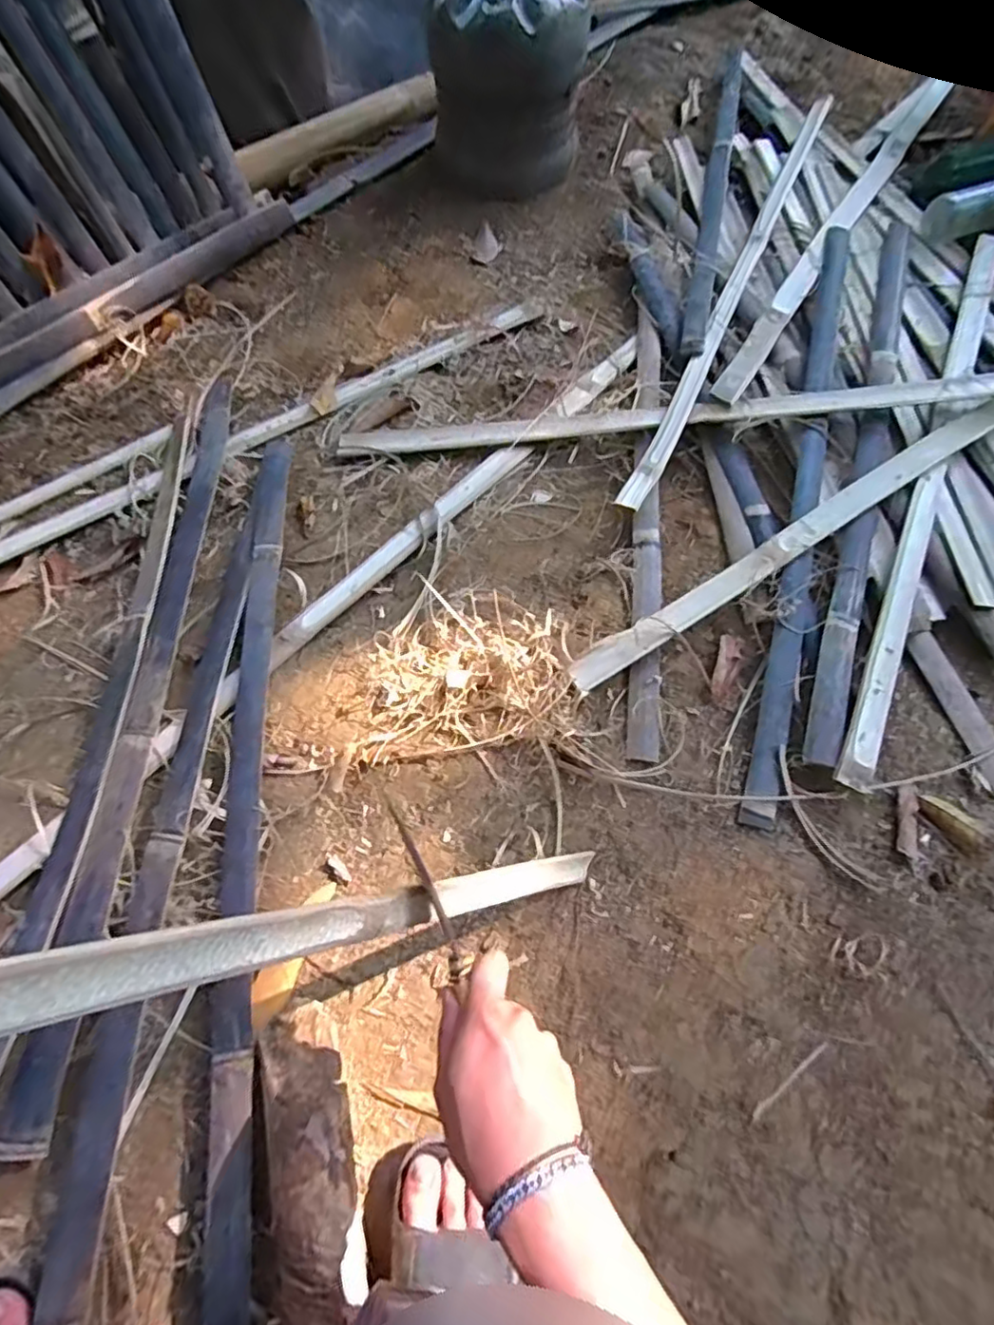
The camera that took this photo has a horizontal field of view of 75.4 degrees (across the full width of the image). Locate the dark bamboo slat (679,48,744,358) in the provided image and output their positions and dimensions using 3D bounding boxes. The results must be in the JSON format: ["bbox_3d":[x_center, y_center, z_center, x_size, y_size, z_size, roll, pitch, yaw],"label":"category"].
[{"bbox_3d":[0.354,-0.767,1.032,0.032,0.028,0.799,13,65,6],"label":"dark bamboo slat"}]

